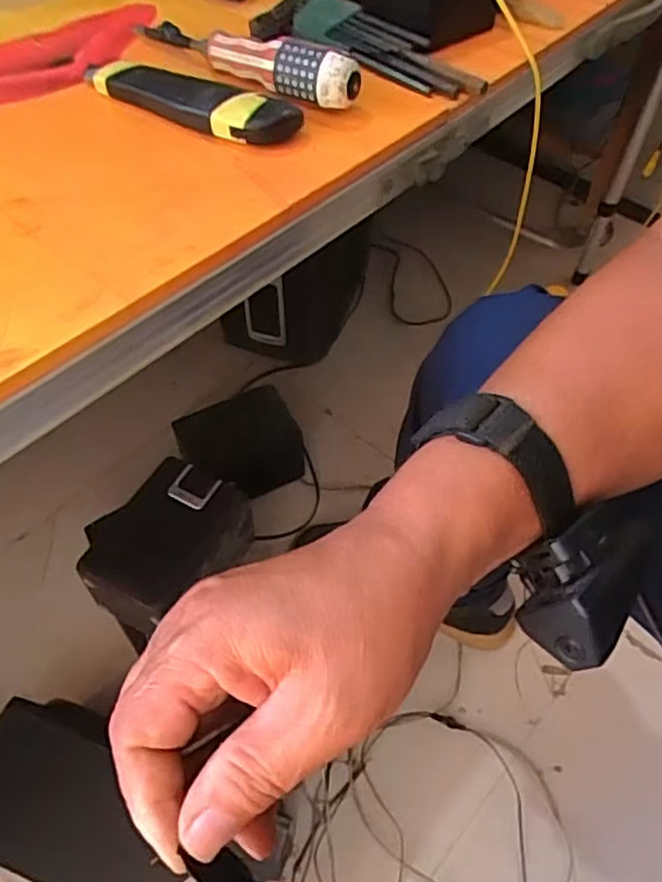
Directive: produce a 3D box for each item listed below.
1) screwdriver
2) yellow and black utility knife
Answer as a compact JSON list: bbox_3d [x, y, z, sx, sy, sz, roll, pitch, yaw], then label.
[{"bbox_3d":[-0.058,-0.256,0.435,0.178,0.031,0.032,30,59,24],"label":"screwdriver"},{"bbox_3d":[-0.091,-0.215,0.411,0.148,0.024,0.030,25,58,15],"label":"yellow and black utility knife"}]

